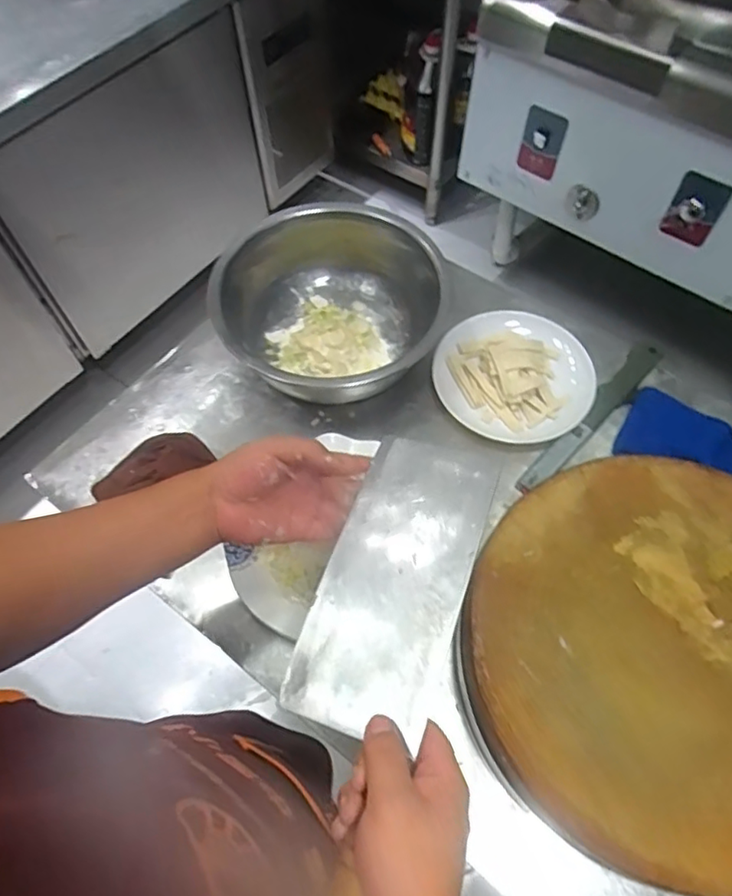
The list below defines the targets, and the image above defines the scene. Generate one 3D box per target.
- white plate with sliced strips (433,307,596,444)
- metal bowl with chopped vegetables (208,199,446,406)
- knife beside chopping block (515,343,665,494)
[{"bbox_3d":[0.179,-0.091,0.730,0.182,0.045,0.171,-1,60,1],"label":"white plate with sliced strips"},{"bbox_3d":[-0.044,-0.167,0.748,0.261,0.121,0.276,-1,60,1],"label":"metal bowl with chopped vegetables"},{"bbox_3d":[0.275,-0.039,0.719,0.032,0.024,0.281,39,68,20],"label":"knife beside chopping block"}]

